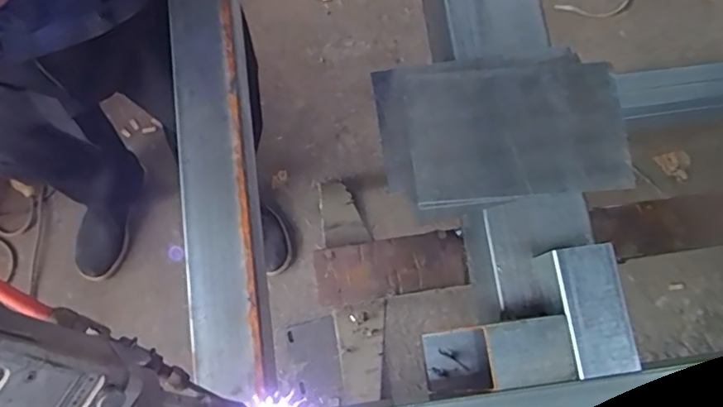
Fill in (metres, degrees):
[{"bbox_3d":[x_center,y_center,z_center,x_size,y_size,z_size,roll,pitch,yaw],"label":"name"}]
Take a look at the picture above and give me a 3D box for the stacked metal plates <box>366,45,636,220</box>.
[{"bbox_3d":[0.103,-0.057,0.411,0.173,0.014,0.116,-10,77,0],"label":"stacked metal plates"}]

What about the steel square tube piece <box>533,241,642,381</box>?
[{"bbox_3d":[0.147,0.070,0.365,0.041,0.038,0.080,-10,77,-3],"label":"steel square tube piece"}]

